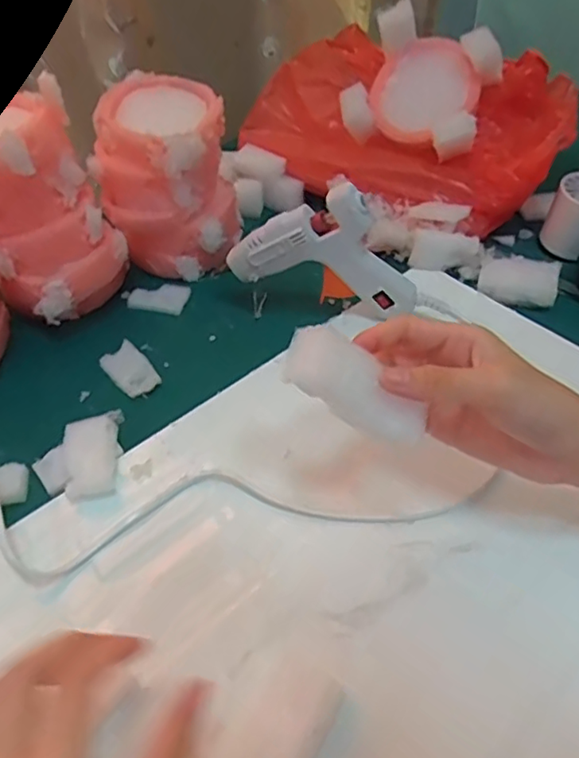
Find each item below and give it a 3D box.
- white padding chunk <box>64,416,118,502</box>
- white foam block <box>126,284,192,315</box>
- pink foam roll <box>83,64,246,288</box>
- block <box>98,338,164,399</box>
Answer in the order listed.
[{"bbox_3d":[-0.125,0.052,0.378,0.030,0.020,0.052,-11,47,-6],"label":"white padding chunk"},{"bbox_3d":[-0.112,-0.070,0.507,0.052,0.006,0.028,6,48,10],"label":"white foam block"},{"bbox_3d":[-0.103,-0.172,0.514,0.104,0.133,0.105,-4,47,1],"label":"pink foam roll"},{"bbox_3d":[-0.120,-0.008,0.447,0.029,0.011,0.049,-34,54,-25],"label":"block"}]

